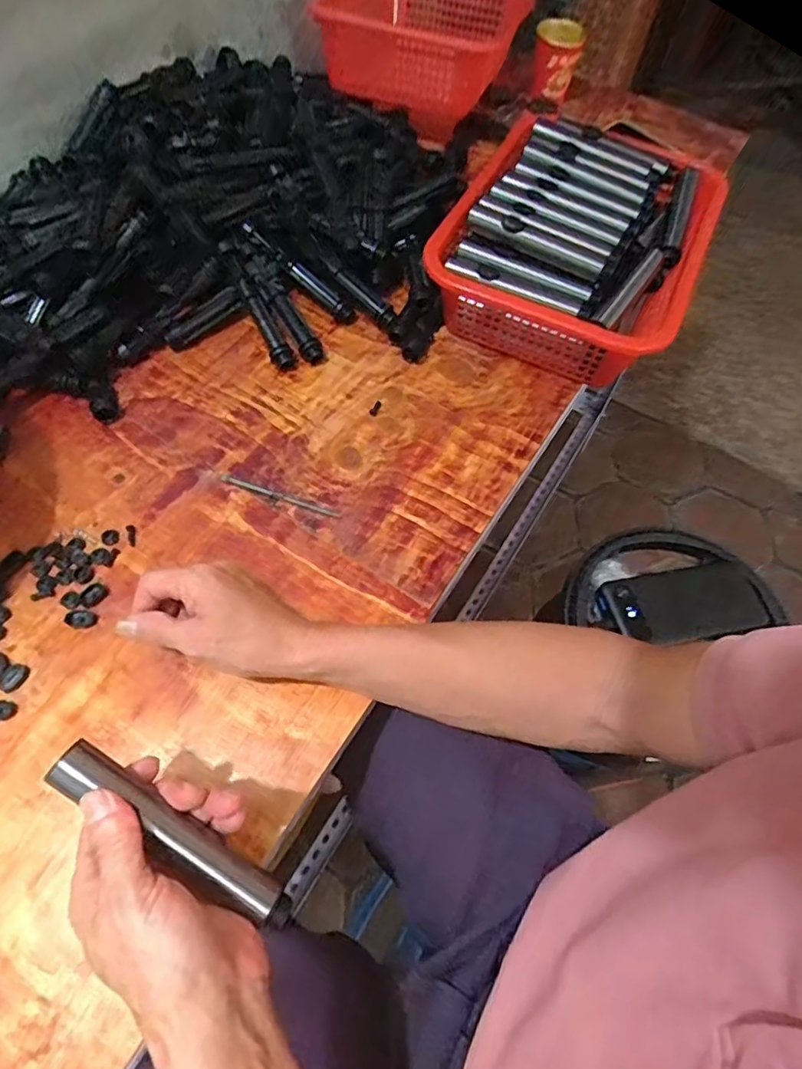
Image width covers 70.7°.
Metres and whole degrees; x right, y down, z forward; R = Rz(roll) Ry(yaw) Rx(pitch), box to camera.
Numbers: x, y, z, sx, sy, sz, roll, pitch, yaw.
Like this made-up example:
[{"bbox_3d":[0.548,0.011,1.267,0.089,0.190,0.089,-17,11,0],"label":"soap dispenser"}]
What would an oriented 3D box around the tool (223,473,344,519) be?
[{"bbox_3d":[-0.110,-0.035,0.515,0.116,0.004,0.008,19,62,7],"label":"tool"}]

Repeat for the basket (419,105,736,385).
[{"bbox_3d":[0.200,-0.321,0.625,0.233,0.114,0.352,27,63,11],"label":"basket"}]

